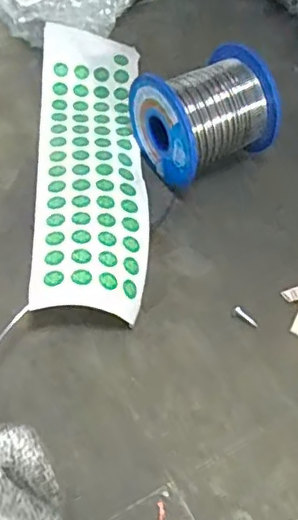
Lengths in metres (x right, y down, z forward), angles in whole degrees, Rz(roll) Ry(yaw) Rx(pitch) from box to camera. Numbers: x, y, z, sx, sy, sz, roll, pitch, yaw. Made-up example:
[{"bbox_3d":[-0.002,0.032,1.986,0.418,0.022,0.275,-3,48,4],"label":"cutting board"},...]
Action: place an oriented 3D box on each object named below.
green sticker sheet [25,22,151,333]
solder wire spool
[{"bbox_3d":[-0.033,-0.062,0.341,0.059,0.026,0.214,-2,56,-3],"label":"green sticker sheet"},{"bbox_3d":[0.033,-0.082,0.339,0.074,0.052,0.057,-27,60,-18],"label":"solder wire spool"}]

